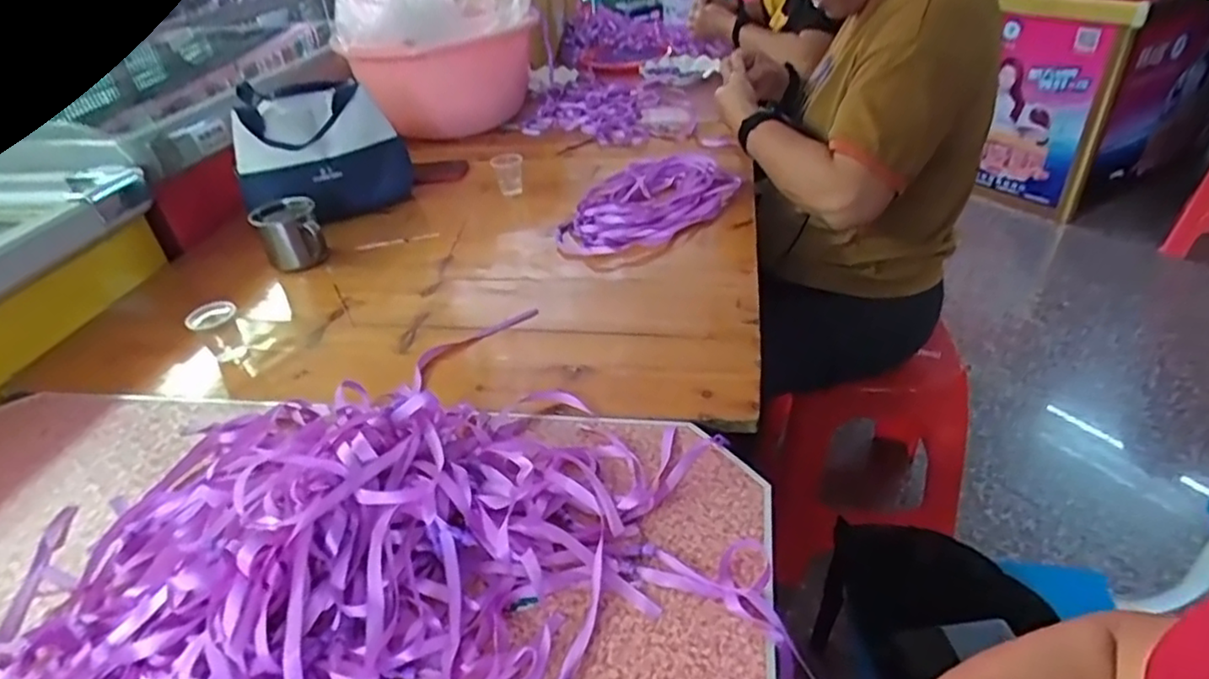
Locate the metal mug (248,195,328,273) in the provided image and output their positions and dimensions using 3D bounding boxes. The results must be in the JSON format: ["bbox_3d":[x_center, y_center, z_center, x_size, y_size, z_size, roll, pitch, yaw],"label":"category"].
[{"bbox_3d":[-0.443,-0.148,0.938,0.084,0.083,0.078,-17,37,-15],"label":"metal mug"}]

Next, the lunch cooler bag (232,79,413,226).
[{"bbox_3d":[-0.450,-0.298,1.062,0.240,0.192,0.150,-17,37,-15],"label":"lunch cooler bag"}]

